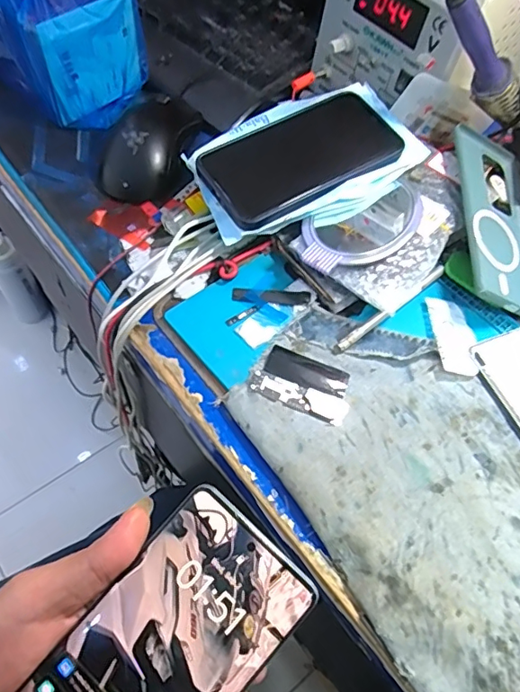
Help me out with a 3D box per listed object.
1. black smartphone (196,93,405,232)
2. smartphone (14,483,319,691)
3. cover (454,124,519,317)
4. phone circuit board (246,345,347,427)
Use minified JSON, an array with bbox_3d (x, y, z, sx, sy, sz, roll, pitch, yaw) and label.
[{"bbox_3d":[0.034,-0.152,0.412,0.157,0.008,0.084,-31,68,-16],"label":"black smartphone"},{"bbox_3d":[-0.053,0.145,0.225,0.071,0.006,0.160,41,82,18],"label":"smartphone"},{"bbox_3d":[0.194,-0.107,0.421,0.079,0.009,0.175,13,64,-28],"label":"cover"},{"bbox_3d":[0.031,0.026,0.363,0.068,0.004,0.045,21,60,8],"label":"phone circuit board"}]

